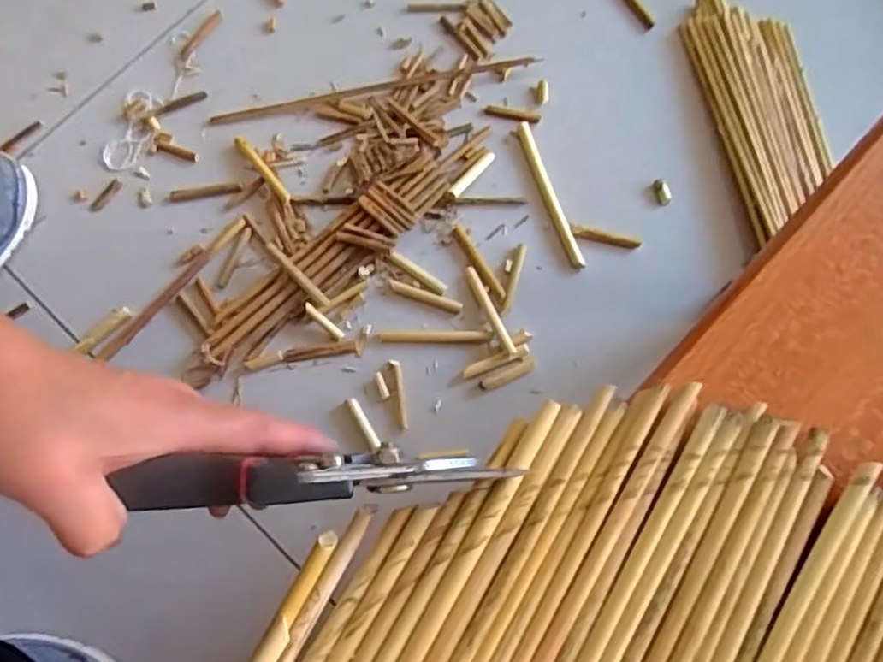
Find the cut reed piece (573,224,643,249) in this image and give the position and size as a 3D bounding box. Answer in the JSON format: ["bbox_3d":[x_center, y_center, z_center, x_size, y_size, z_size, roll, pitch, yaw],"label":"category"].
[{"bbox_3d":[0.142,-0.081,0.587,0.059,0.006,0.009,11,78,3],"label":"cut reed piece"}]

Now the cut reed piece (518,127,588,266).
[{"bbox_3d":[0.094,-0.119,0.595,0.013,0.012,0.139,-19,76,-5],"label":"cut reed piece"}]

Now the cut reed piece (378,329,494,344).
[{"bbox_3d":[-0.004,0.005,0.567,0.092,0.004,0.010,1,75,0],"label":"cut reed piece"}]

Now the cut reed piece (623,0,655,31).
[{"bbox_3d":[0.181,-0.312,0.646,0.009,0.007,0.063,-32,79,-6],"label":"cut reed piece"}]

